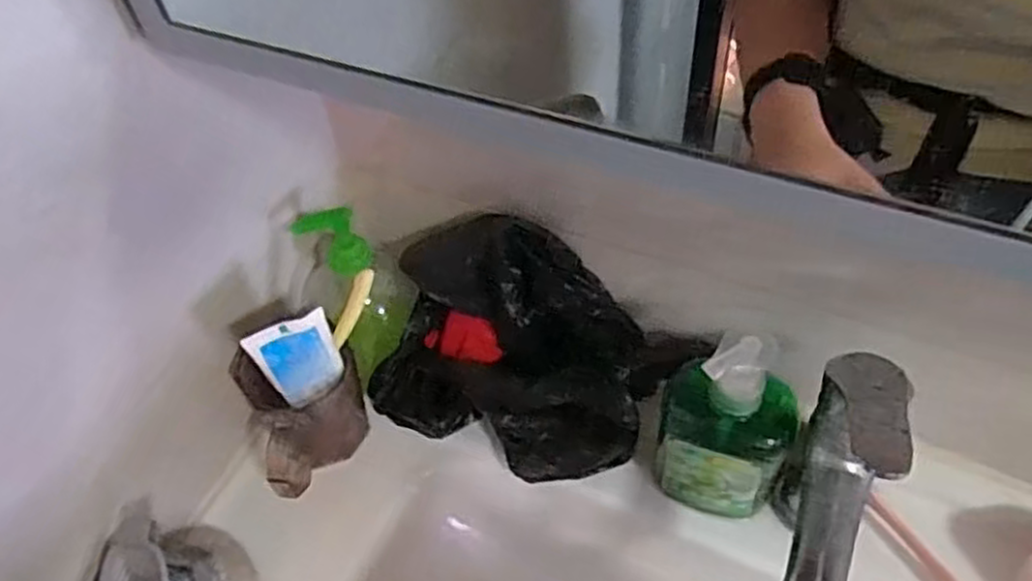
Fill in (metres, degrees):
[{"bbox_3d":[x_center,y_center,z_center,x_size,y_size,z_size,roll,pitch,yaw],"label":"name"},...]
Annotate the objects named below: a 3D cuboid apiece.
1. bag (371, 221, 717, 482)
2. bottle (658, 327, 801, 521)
[{"bbox_3d":[0.005,0.044,0.557,0.219,0.128,0.124,21,57,20],"label":"bag"},{"bbox_3d":[0.131,0.085,0.479,0.081,0.156,0.047,8,53,11],"label":"bottle"}]

